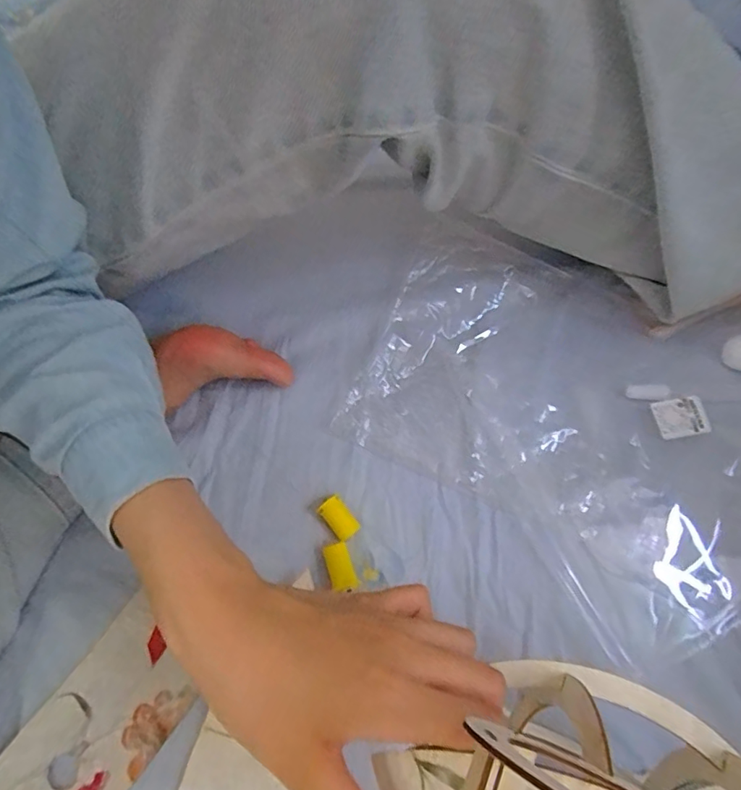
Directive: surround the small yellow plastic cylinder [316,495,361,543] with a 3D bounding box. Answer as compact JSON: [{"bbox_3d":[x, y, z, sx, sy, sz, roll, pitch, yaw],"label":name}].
[{"bbox_3d":[-0.023,0.092,0.373,0.018,0.015,0.031,-40,72,-14],"label":"small yellow plastic cylinder"}]

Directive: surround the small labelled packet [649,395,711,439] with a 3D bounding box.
[{"bbox_3d":[0.240,0.018,0.393,0.036,0.009,0.030,-8,67,-2],"label":"small labelled packet"}]

